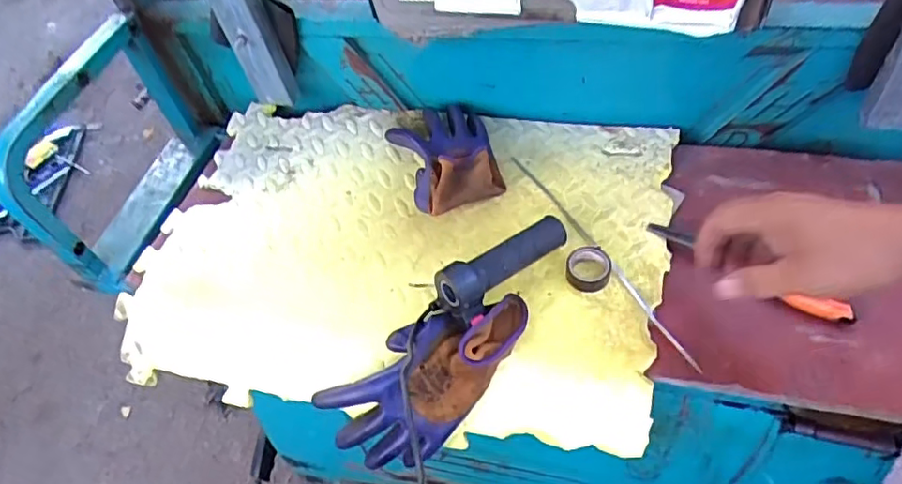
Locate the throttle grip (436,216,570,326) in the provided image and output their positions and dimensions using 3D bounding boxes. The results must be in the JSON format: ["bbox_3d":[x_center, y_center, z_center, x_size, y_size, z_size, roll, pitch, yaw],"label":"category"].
[{"bbox_3d":[0.053,0.021,0.596,0.143,0.055,0.052,-38,59,-23],"label":"throttle grip"}]

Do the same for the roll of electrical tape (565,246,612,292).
[{"bbox_3d":[0.140,0.024,0.600,0.044,0.020,0.050,10,54,12],"label":"roll of electrical tape"}]

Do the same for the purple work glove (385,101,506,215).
[{"bbox_3d":[-0.008,-0.115,0.704,0.109,0.066,0.172,-19,53,-10],"label":"purple work glove"}]

